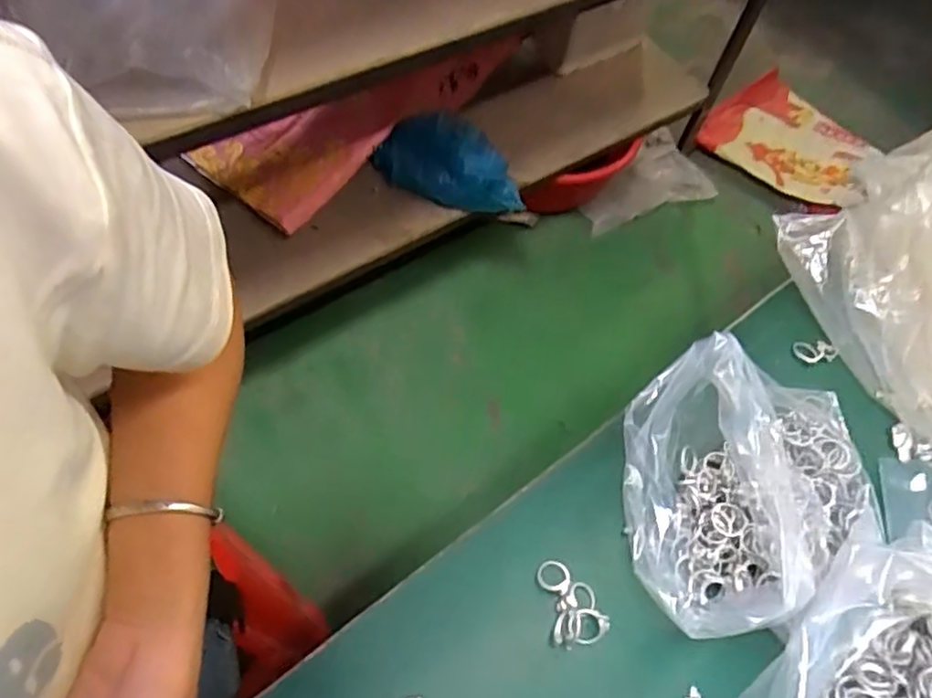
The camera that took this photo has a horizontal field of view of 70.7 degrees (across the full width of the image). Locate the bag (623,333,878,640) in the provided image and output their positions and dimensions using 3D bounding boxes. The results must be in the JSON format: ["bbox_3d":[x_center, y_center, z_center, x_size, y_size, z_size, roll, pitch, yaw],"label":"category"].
[{"bbox_3d":[0.190,0.077,0.404,0.191,0.083,0.159,-3,60,-10],"label":"bag"}]

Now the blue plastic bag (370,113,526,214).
[{"bbox_3d":[-0.025,-0.352,1.229,0.285,0.139,0.137,28,59,9],"label":"blue plastic bag"}]

